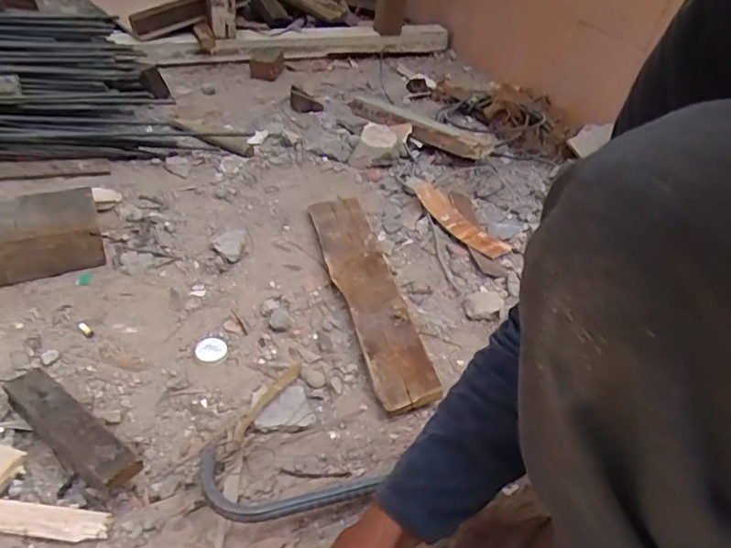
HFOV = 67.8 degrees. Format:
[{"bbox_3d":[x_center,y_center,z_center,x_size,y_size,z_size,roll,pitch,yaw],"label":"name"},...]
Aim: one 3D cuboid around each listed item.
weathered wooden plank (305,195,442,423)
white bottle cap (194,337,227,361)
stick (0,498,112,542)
[{"bbox_3d":[-0.003,0.010,0.816,0.084,0.019,0.456,-15,42,-7],"label":"weathered wooden plank"},{"bbox_3d":[-0.203,0.098,0.715,0.034,0.007,0.040,30,44,24],"label":"white bottle cap"},{"bbox_3d":[-0.322,0.230,0.520,0.153,0.012,0.030,9,40,-1],"label":"stick"}]

